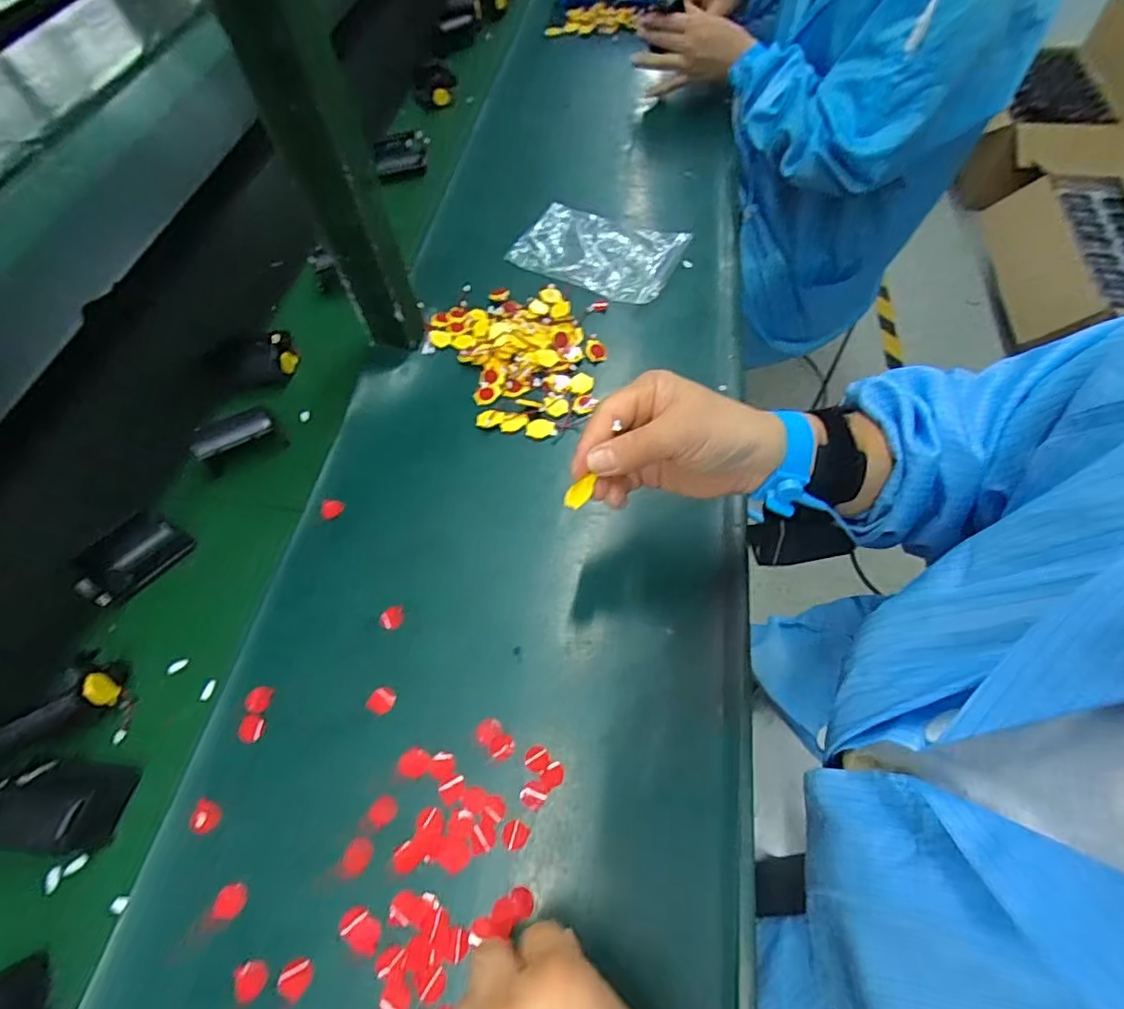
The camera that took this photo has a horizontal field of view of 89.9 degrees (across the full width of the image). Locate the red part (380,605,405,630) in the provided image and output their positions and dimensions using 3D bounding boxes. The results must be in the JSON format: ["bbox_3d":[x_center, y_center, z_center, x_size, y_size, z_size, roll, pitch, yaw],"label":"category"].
[{"bbox_3d":[-0.125,0.082,0.412,0.017,0.004,0.017,-1,59,1],"label":"red part"}]

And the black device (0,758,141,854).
[{"bbox_3d":[-0.314,0.187,0.352,0.073,0.045,0.050,4,59,4],"label":"black device"}]

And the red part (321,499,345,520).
[{"bbox_3d":[-0.187,0.003,0.457,0.019,0.004,0.017,14,61,10],"label":"red part"}]

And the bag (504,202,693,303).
[{"bbox_3d":[0.038,-0.282,0.617,0.178,0.021,0.122,24,63,15],"label":"bag"}]

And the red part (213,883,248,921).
[{"bbox_3d":[-0.193,0.230,0.327,0.018,0.004,0.017,-1,59,1],"label":"red part"}]

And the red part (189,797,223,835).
[{"bbox_3d":[-0.221,0.195,0.350,0.018,0.004,0.019,9,60,7],"label":"red part"}]

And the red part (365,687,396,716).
[{"bbox_3d":[-0.122,0.132,0.382,0.018,0.006,0.018,-1,59,1],"label":"red part"}]

